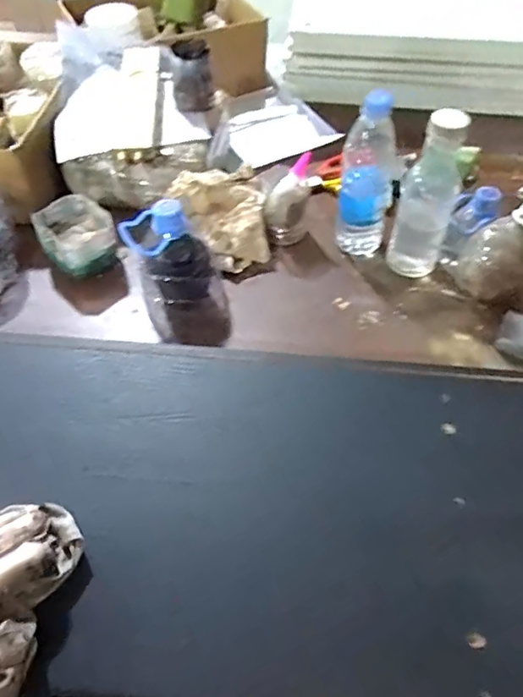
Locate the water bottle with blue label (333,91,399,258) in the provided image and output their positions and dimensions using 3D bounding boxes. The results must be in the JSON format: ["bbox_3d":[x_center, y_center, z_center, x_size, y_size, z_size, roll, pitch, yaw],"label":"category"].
[{"bbox_3d":[0.133,-0.211,0.677,0.062,0.212,0.057,6,58,8],"label":"water bottle with blue label"}]

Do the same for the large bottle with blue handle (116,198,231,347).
[{"bbox_3d":[-0.100,-0.085,0.654,0.099,0.168,0.096,-15,58,-6],"label":"large bottle with blue handle"}]

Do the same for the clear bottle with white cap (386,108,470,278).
[{"bbox_3d":[0.198,-0.177,0.643,0.065,0.205,0.061,15,59,13],"label":"clear bottle with white cap"}]

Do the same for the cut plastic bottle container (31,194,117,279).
[{"bbox_3d":[-0.247,-0.152,0.725,0.094,0.065,0.105,-20,58,-9],"label":"cut plastic bottle container"}]

